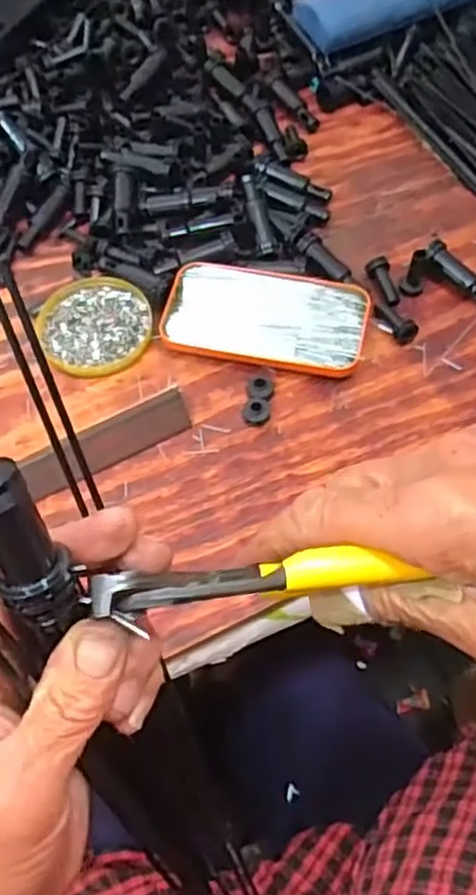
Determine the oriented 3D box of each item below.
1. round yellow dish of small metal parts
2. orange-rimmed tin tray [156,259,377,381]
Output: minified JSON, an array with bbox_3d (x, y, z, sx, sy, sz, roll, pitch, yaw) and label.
[{"bbox_3d":[-0.106,-0.093,0.544,0.081,0.008,0.086,-18,61,-8],"label":"round yellow dish of small metal parts"},{"bbox_3d":[0.021,-0.095,0.528,0.143,0.019,0.074,13,62,9],"label":"orange-rimmed tin tray"}]

